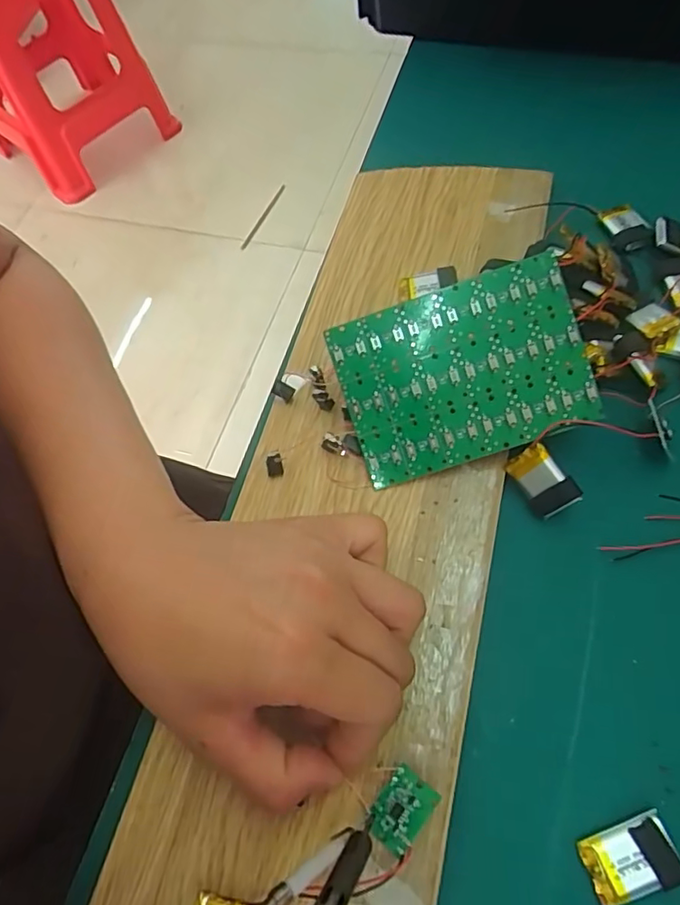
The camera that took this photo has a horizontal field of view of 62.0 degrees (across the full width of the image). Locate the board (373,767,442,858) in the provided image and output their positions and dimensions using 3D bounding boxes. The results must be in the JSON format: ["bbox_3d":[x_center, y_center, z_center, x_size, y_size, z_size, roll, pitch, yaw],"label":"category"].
[{"bbox_3d":[0.023,0.132,0.207,0.018,0.007,0.025,31,71,19],"label":"board"}]

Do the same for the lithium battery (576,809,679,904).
[{"bbox_3d":[0.104,0.145,0.202,0.031,0.008,0.022,-19,63,-3],"label":"lithium battery"}]

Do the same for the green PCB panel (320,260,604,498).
[{"bbox_3d":[0.055,-0.035,0.257,0.106,0.004,0.076,-18,92,7],"label":"green PCB panel"}]

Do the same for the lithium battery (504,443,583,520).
[{"bbox_3d":[0.092,0.013,0.256,0.020,0.004,0.031,-43,77,30],"label":"lithium battery"}]

